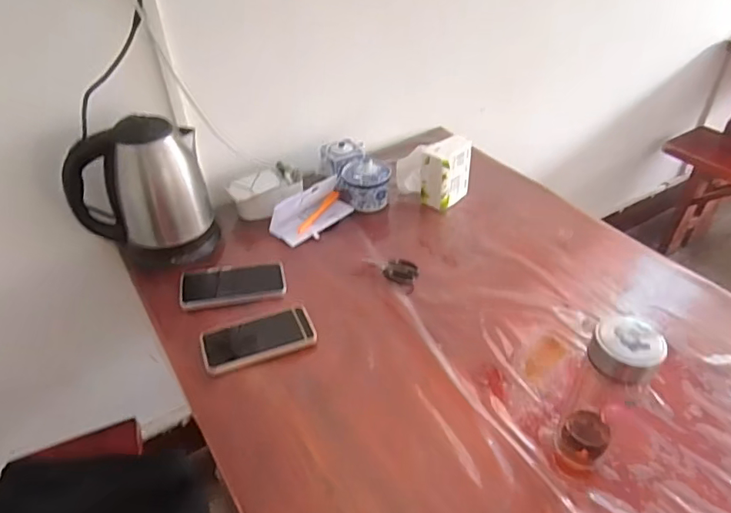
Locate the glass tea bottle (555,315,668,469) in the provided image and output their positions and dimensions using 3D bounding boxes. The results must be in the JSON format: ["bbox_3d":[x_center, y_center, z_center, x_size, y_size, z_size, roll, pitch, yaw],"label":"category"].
[{"bbox_3d":[0.263,0.150,0.569,0.066,0.197,0.072,22,44,24],"label":"glass tea bottle"}]

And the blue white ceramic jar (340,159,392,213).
[{"bbox_3d":[-0.003,-0.139,1.004,0.086,0.093,0.088,0,40,0],"label":"blue white ceramic jar"}]

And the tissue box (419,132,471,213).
[{"bbox_3d":[0.155,-0.159,0.999,0.067,0.118,0.090,28,47,30],"label":"tissue box"}]

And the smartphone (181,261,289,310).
[{"bbox_3d":[-0.212,0.042,0.834,0.162,0.015,0.084,-8,46,-13],"label":"smartphone"}]

